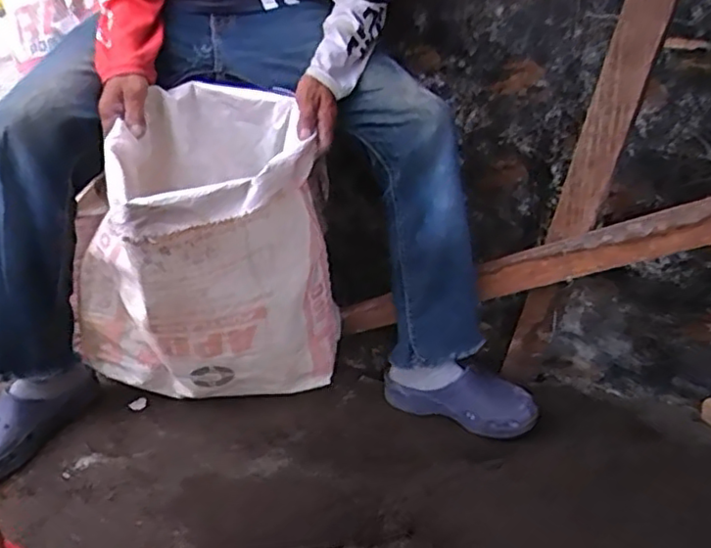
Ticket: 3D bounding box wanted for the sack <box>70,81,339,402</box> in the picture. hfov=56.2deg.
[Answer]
[{"bbox_3d":[-0.212,-0.006,0.983,0.269,0.472,0.327,27,33,36],"label":"sack"}]

